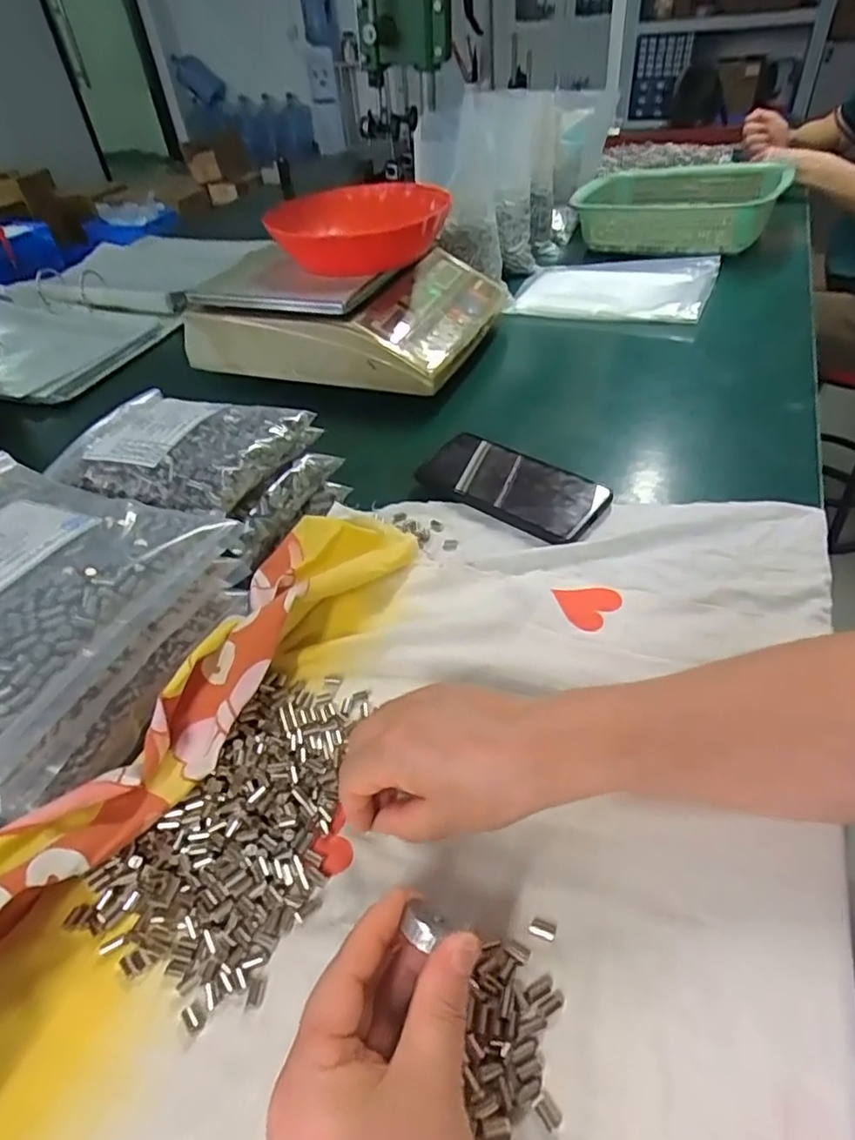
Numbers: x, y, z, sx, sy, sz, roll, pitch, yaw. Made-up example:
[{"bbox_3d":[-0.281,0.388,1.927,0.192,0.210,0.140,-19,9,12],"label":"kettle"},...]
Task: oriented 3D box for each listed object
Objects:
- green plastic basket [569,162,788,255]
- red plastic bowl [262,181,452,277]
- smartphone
[{"bbox_3d":[0.390,-0.565,0.970,0.290,0.085,0.247,21,50,26],"label":"green plastic basket"},{"bbox_3d":[-0.078,-0.404,0.733,0.199,0.056,0.199,2,44,8],"label":"red plastic bowl"},{"bbox_3d":[0.070,-0.076,0.537,0.164,0.013,0.084,24,51,28],"label":"smartphone"}]

